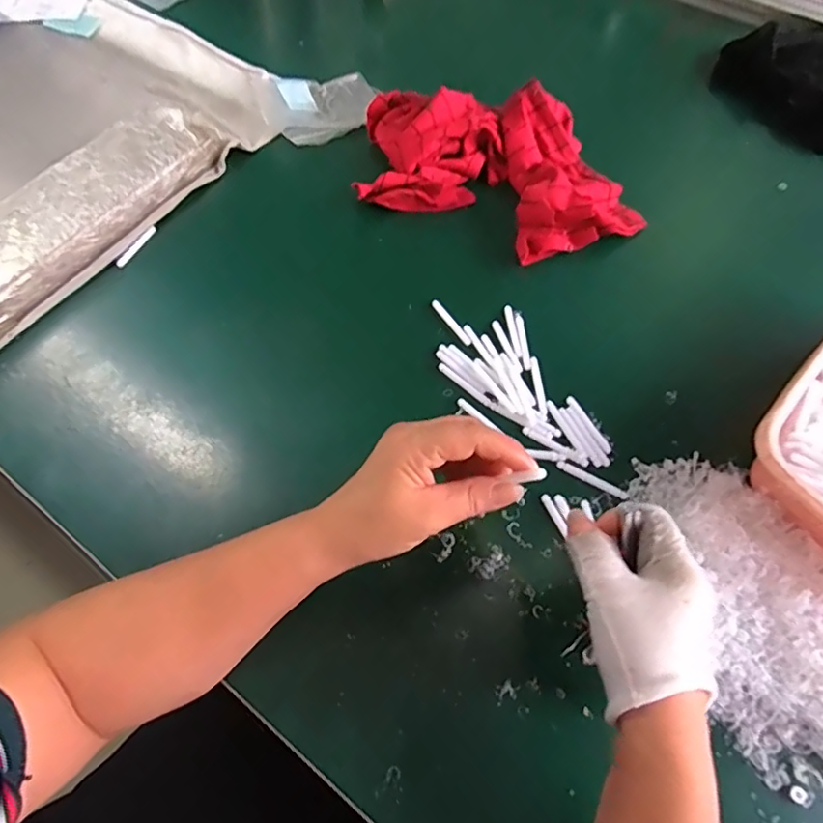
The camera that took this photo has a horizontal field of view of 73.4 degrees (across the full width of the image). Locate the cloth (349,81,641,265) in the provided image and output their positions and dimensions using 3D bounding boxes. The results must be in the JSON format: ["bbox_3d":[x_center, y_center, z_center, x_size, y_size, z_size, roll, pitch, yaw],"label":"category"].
[{"bbox_3d":[0.094,-0.260,0.594,0.301,0.053,0.210,4,61,4],"label":"cloth"}]

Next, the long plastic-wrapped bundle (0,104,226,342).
[{"bbox_3d":[-0.373,-0.161,0.541,0.103,0.059,0.441,27,64,15],"label":"long plastic-wrapped bundle"}]

